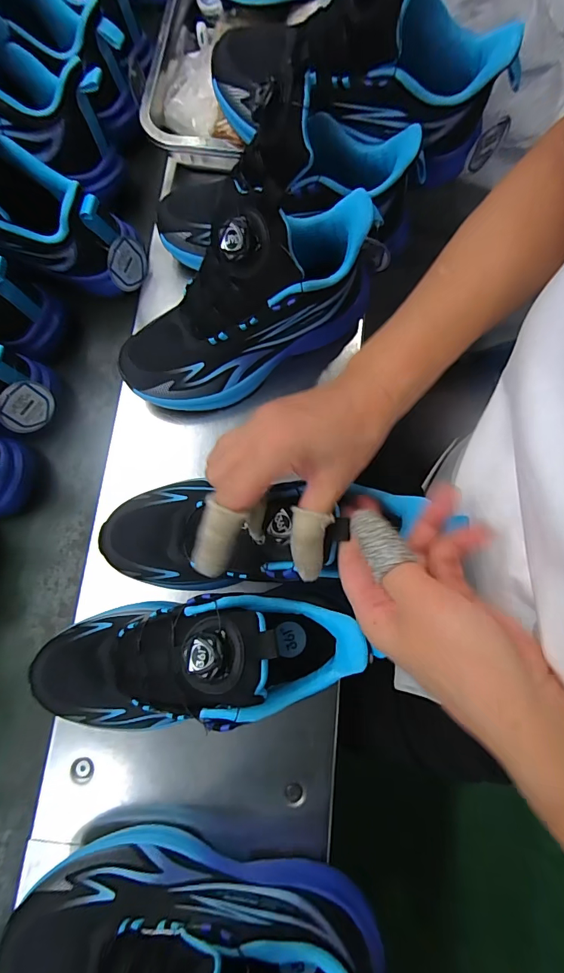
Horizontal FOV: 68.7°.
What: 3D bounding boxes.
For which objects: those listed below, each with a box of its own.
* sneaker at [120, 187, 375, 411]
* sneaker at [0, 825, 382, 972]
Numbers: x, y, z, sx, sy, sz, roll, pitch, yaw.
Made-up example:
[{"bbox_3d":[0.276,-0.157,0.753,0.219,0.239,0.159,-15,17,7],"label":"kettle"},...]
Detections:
[{"bbox_3d":[-0.032,-0.156,0.345,0.236,0.131,0.084,-33,78,-6],"label":"sneaker"},{"bbox_3d":[-0.057,0.289,0.245,0.242,0.144,0.081,4,77,2],"label":"sneaker"}]

